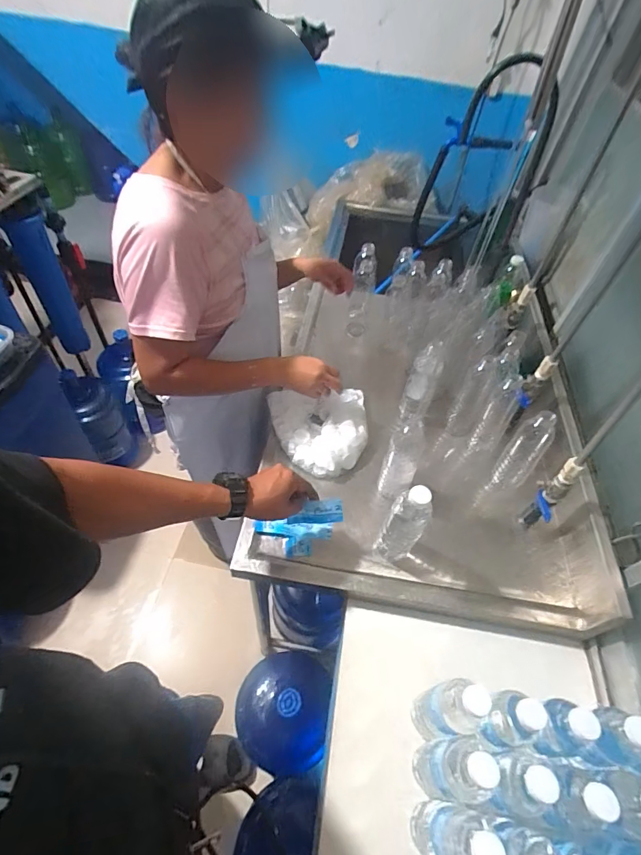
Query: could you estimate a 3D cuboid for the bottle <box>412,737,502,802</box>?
[{"bbox_3d":[0.160,0.429,0.528,0.051,0.211,0.057,5,52,-2],"label":"bottle"}]

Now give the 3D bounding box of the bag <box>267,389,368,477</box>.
[{"bbox_3d":[0.007,-0.001,0.903,0.215,0.058,0.208,-6,53,-10],"label":"bag"}]

